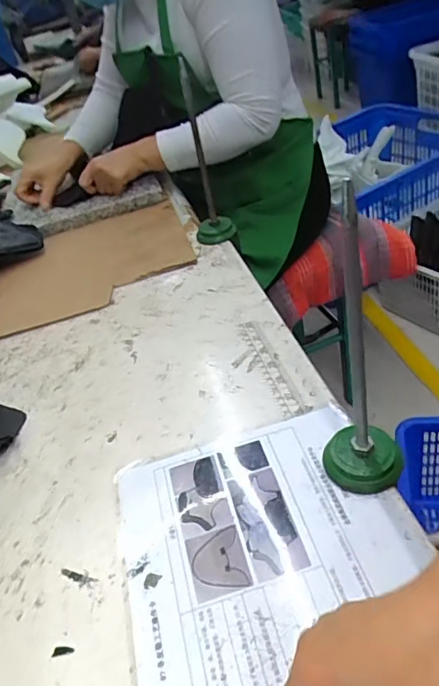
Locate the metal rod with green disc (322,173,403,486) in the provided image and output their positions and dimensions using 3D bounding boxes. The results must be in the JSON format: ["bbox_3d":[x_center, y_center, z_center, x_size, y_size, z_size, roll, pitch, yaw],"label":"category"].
[{"bbox_3d":[0.099,0.013,0.345,0.060,0.228,0.049,5,43,23],"label":"metal rod with green disc"}]

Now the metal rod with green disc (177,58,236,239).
[{"bbox_3d":[-0.015,-0.259,0.716,0.057,0.243,0.055,-12,38,4],"label":"metal rod with green disc"}]

